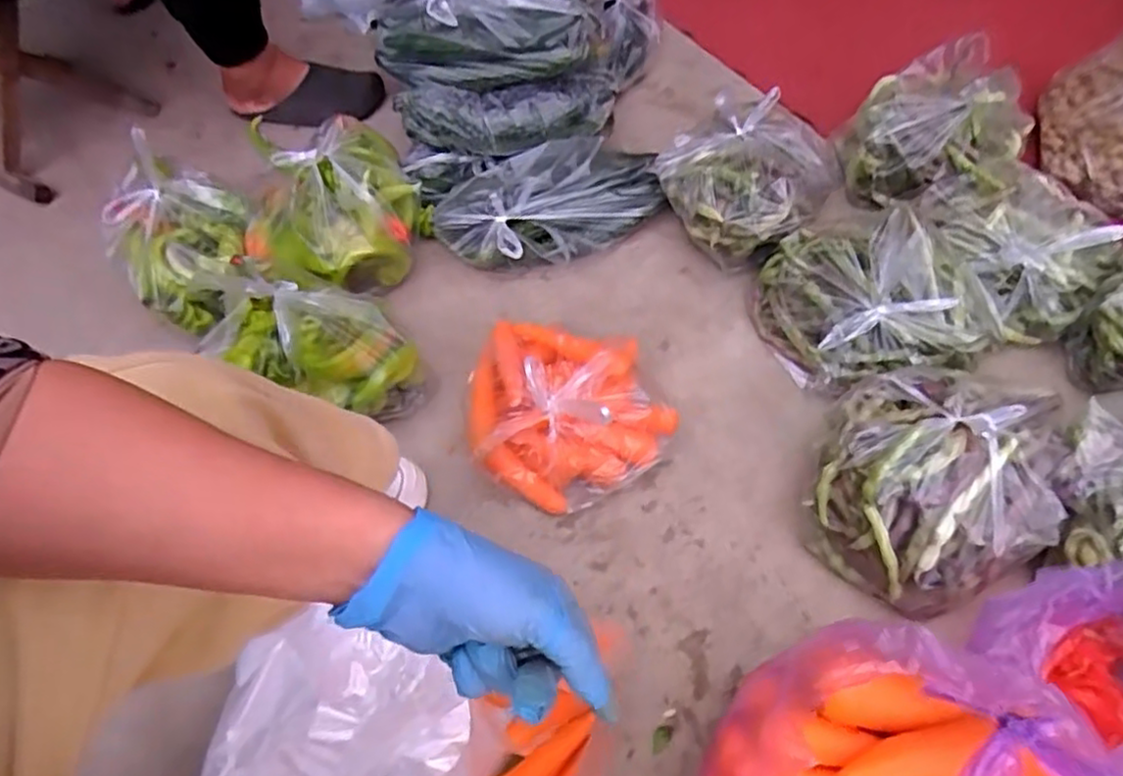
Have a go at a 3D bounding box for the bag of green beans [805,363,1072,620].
[{"bbox_3d":[0.416,0.092,0.741,0.281,0.135,0.224,-27,62,-10],"label":"bag of green beans"}]

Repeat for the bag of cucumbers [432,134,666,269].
[{"bbox_3d":[-0.020,-0.286,1.051,0.347,0.096,0.199,-7,57,0],"label":"bag of cucumbers"}]

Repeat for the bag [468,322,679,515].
[{"bbox_3d":[-0.007,0.011,0.854,0.232,0.161,0.260,-23,61,-8],"label":"bag"}]

